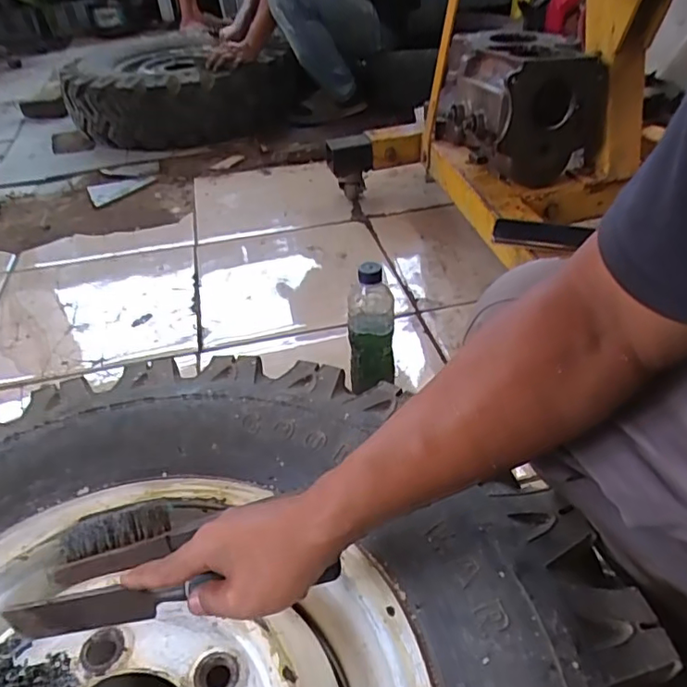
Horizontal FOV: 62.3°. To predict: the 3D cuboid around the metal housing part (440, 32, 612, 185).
[{"bbox_3d":[0.327,-0.430,1.046,0.210,0.193,0.211,-16,40,-15],"label":"metal housing part"}]

